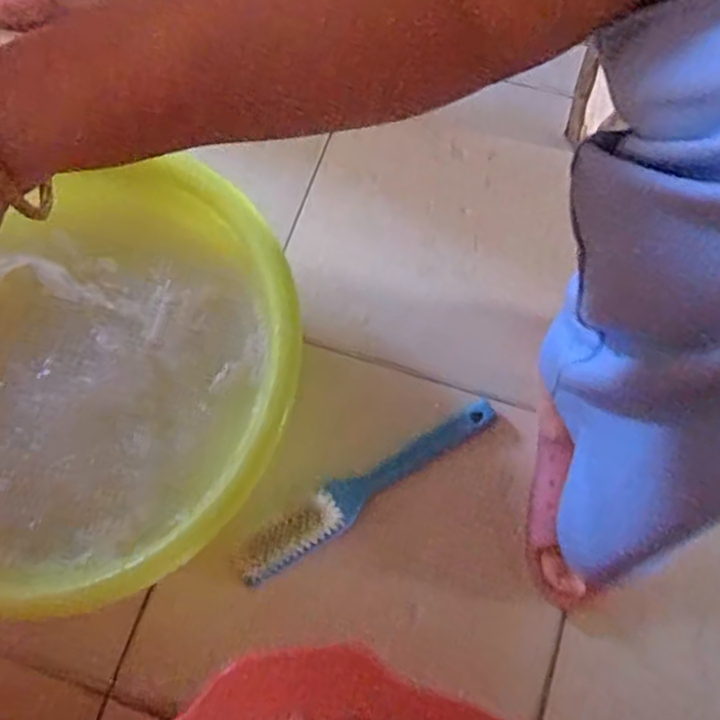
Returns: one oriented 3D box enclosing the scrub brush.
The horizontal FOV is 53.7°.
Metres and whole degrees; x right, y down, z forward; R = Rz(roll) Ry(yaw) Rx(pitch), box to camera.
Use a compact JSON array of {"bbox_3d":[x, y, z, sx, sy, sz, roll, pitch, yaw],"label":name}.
[{"bbox_3d":[0.006,0.094,0.534,0.222,0.024,0.033,-34,74,-9],"label":"scrub brush"}]

